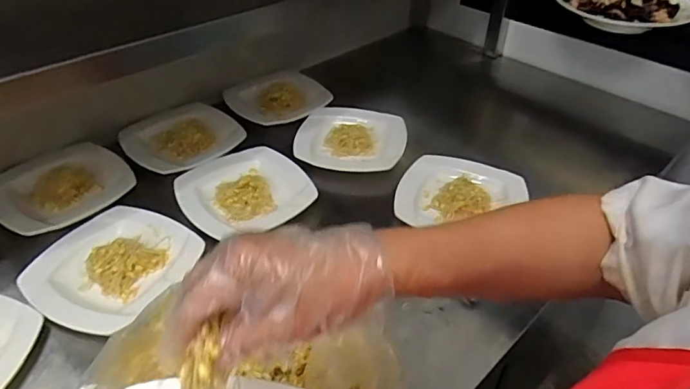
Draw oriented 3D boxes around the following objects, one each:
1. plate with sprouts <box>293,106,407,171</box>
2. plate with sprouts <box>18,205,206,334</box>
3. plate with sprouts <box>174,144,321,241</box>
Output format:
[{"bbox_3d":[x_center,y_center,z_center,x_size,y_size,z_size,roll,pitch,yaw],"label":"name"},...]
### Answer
[{"bbox_3d":[0.013,-0.115,0.921,0.197,0.033,0.175,5,38,4],"label":"plate with sprouts"},{"bbox_3d":[-0.321,0.096,0.681,0.190,0.036,0.201,17,41,18],"label":"plate with sprouts"},{"bbox_3d":[-0.167,-0.006,0.816,0.205,0.036,0.193,-24,45,-29],"label":"plate with sprouts"}]

